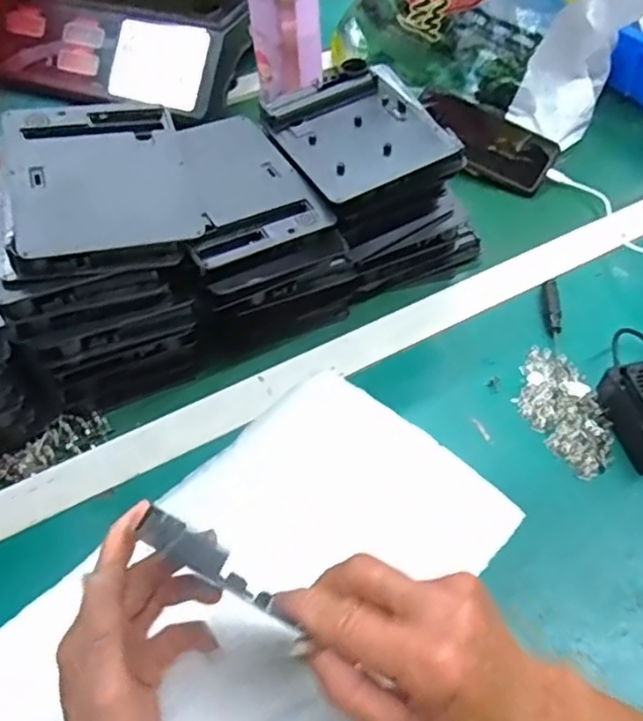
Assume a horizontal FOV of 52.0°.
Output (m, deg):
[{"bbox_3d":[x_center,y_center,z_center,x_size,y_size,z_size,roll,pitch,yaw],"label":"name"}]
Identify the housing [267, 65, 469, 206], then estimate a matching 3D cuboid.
[{"bbox_3d":[0.030,-0.182,0.515,0.120,0.024,0.120,-26,56,-18],"label":"housing"}]

